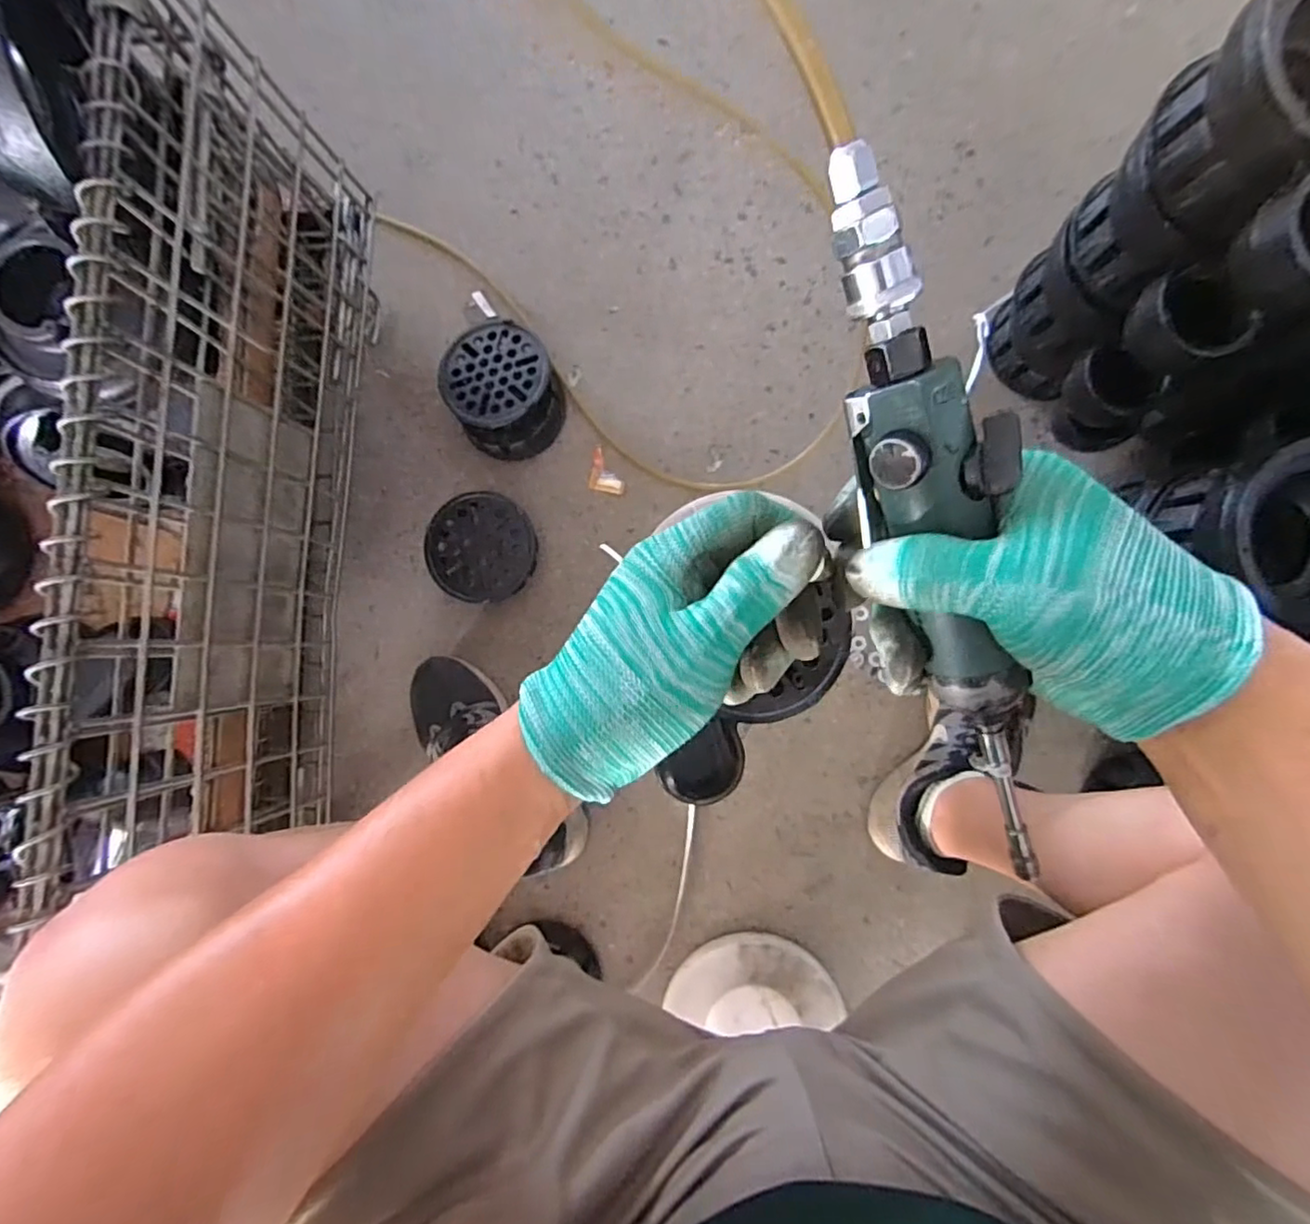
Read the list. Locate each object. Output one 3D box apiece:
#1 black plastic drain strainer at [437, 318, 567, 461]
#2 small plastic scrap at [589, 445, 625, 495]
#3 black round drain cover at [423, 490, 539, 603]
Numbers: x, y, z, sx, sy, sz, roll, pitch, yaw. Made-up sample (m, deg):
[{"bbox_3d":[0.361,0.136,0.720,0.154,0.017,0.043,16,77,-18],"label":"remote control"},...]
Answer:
[{"bbox_3d":[-0.187,-0.278,0.737,0.131,0.058,0.166,-23,87,4],"label":"black plastic drain strainer"},{"bbox_3d":[-0.059,-0.180,0.755,0.046,0.008,0.055,11,90,5],"label":"small plastic scrap"},{"bbox_3d":[-0.214,-0.079,0.740,0.130,0.037,0.129,0,89,5],"label":"black round drain cover"}]

